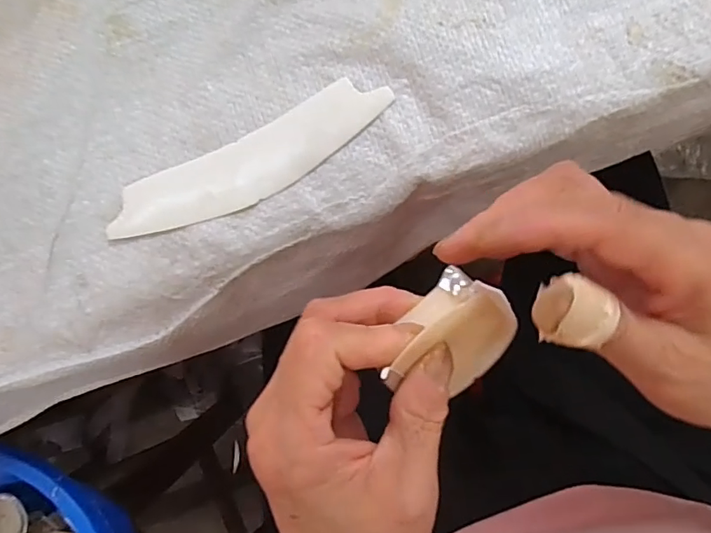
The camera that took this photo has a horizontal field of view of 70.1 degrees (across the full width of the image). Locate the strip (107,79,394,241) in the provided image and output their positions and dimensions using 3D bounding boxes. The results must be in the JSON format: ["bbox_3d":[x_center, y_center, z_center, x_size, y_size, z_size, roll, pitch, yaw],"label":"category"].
[{"bbox_3d":[-0.054,-0.051,0.257,0.152,0.005,0.035,-26,83,4],"label":"strip"}]

